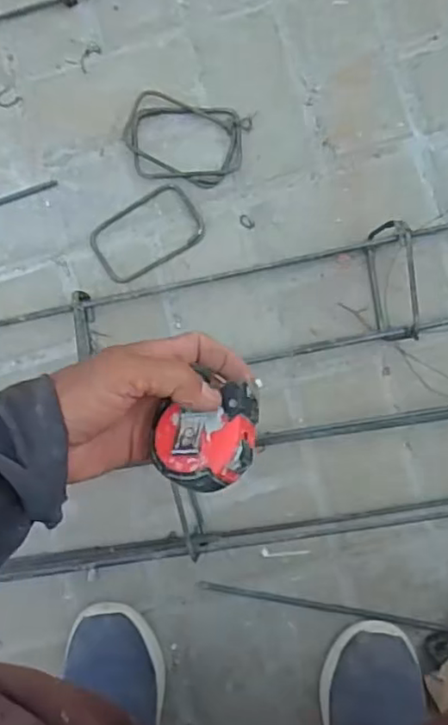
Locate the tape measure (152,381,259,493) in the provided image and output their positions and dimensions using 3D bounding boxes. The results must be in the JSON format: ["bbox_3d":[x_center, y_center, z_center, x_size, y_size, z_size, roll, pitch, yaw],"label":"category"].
[{"bbox_3d":[-0.011,0.047,0.408,0.063,0.028,0.068,5,91,5],"label":"tape measure"}]

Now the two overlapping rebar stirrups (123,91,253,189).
[{"bbox_3d":[-0.046,-0.254,0.725,0.138,0.011,0.097,14,92,5],"label":"two overlapping rebar stirrups"}]

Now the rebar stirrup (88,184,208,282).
[{"bbox_3d":[-0.092,-0.151,0.737,0.128,0.008,0.081,-28,88,5],"label":"rebar stirrup"}]

